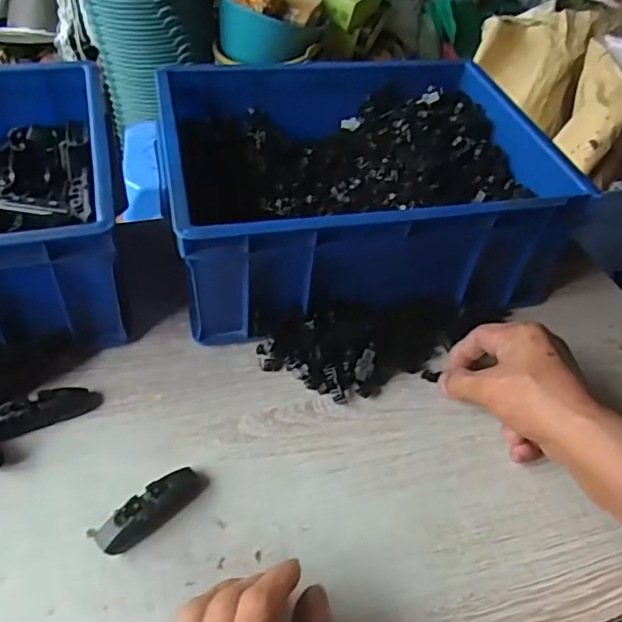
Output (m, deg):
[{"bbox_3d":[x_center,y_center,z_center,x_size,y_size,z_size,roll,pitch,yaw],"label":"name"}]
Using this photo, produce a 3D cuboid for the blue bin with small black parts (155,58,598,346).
[{"bbox_3d":[0.039,-0.120,0.559,0.331,0.133,0.271,-4,47,-11],"label":"blue bin with small black parts"}]

